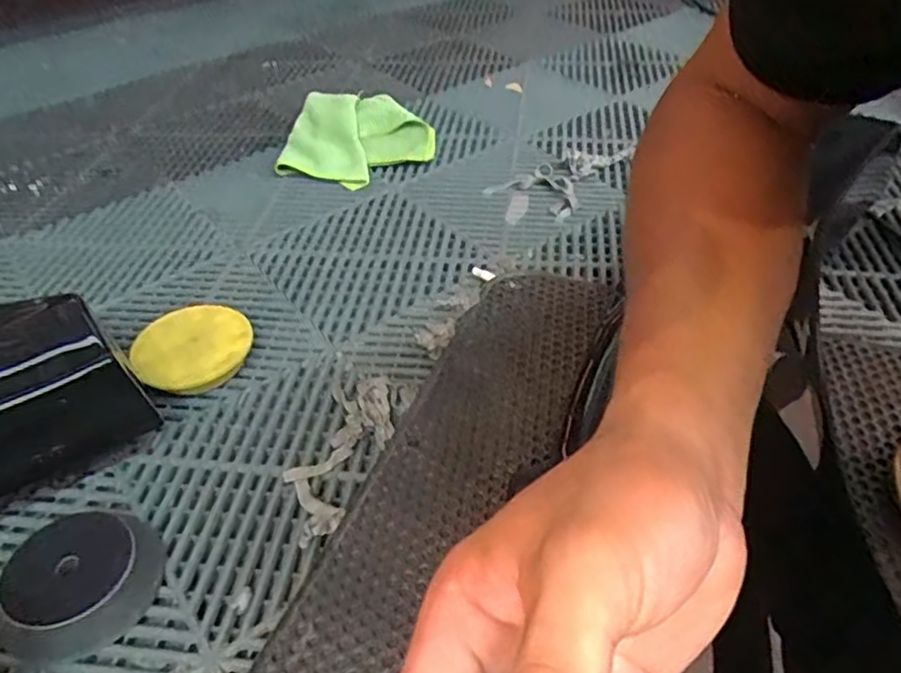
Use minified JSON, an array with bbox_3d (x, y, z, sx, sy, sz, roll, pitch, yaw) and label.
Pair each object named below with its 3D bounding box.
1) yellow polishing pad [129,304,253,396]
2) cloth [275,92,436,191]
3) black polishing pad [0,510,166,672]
[{"bbox_3d":[-0.224,0.012,0.596,0.097,0.035,0.094,-22,46,-21],"label":"yellow polishing pad"},{"bbox_3d":[-0.126,-0.264,0.895,0.208,0.017,0.200,15,50,17],"label":"cloth"},{"bbox_3d":[-0.238,0.155,0.436,0.099,0.031,0.088,-34,51,-31],"label":"black polishing pad"}]

